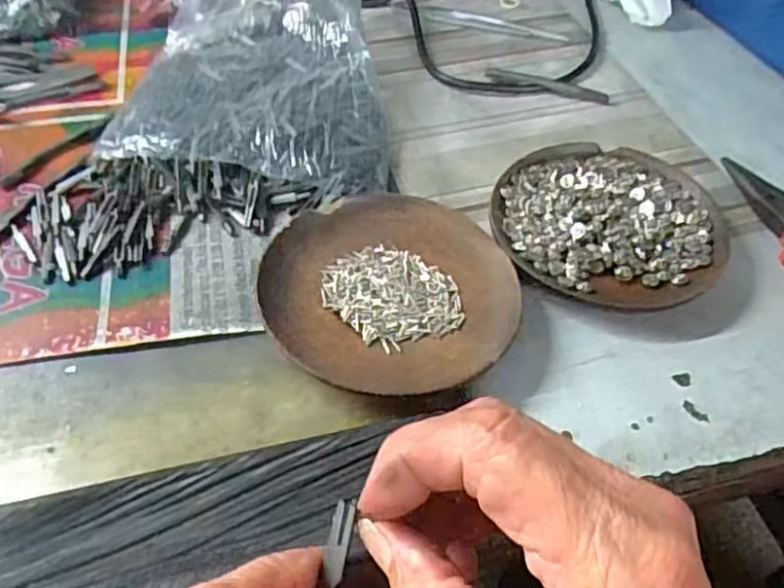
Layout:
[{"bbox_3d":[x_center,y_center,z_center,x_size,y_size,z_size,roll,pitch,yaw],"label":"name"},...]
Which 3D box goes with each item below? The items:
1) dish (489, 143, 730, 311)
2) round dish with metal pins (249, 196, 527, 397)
[{"bbox_3d":[0.109,-0.038,0.343,0.111,0.021,0.106,1,49,-1],"label":"dish"},{"bbox_3d":[0.001,0.000,0.308,0.108,0.019,0.112,1,49,-1],"label":"round dish with metal pins"}]

